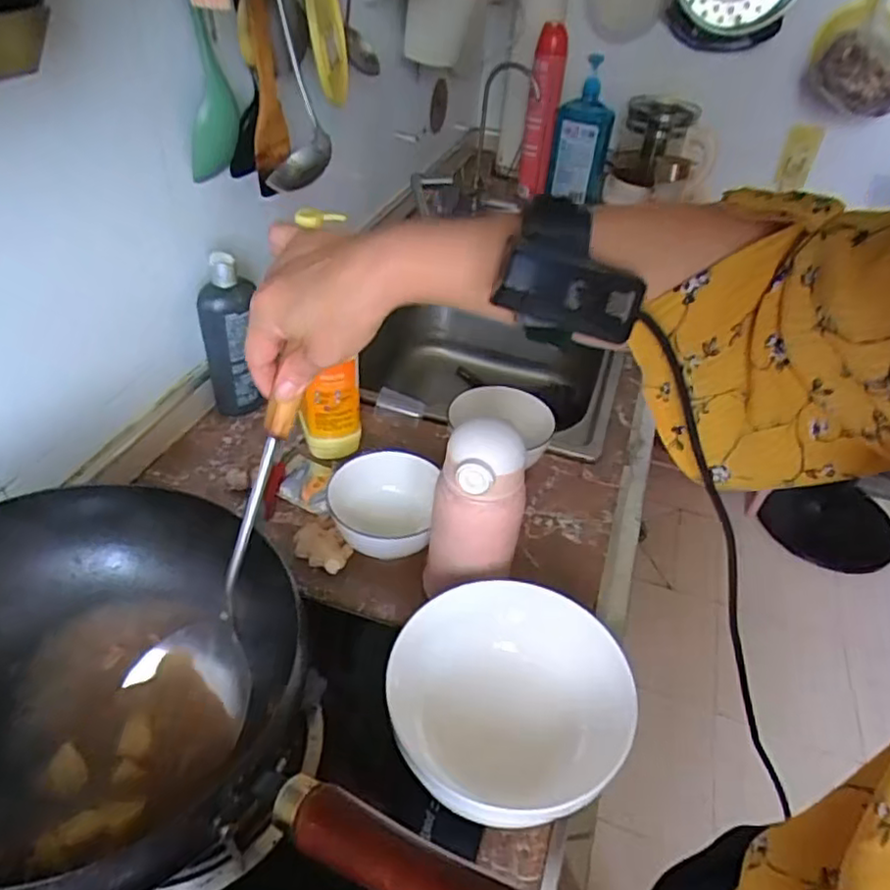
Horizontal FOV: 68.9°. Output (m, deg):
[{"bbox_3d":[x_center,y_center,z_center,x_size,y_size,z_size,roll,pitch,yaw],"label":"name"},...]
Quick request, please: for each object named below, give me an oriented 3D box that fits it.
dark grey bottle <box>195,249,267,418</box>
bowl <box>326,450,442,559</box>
[{"bbox_3d":[-0.257,-0.126,0.779,0.062,0.194,0.053,-12,45,-18],"label":"dark grey bottle"},{"bbox_3d":[-0.070,0.068,0.684,0.113,0.064,0.111,3,42,-3],"label":"bowl"}]

